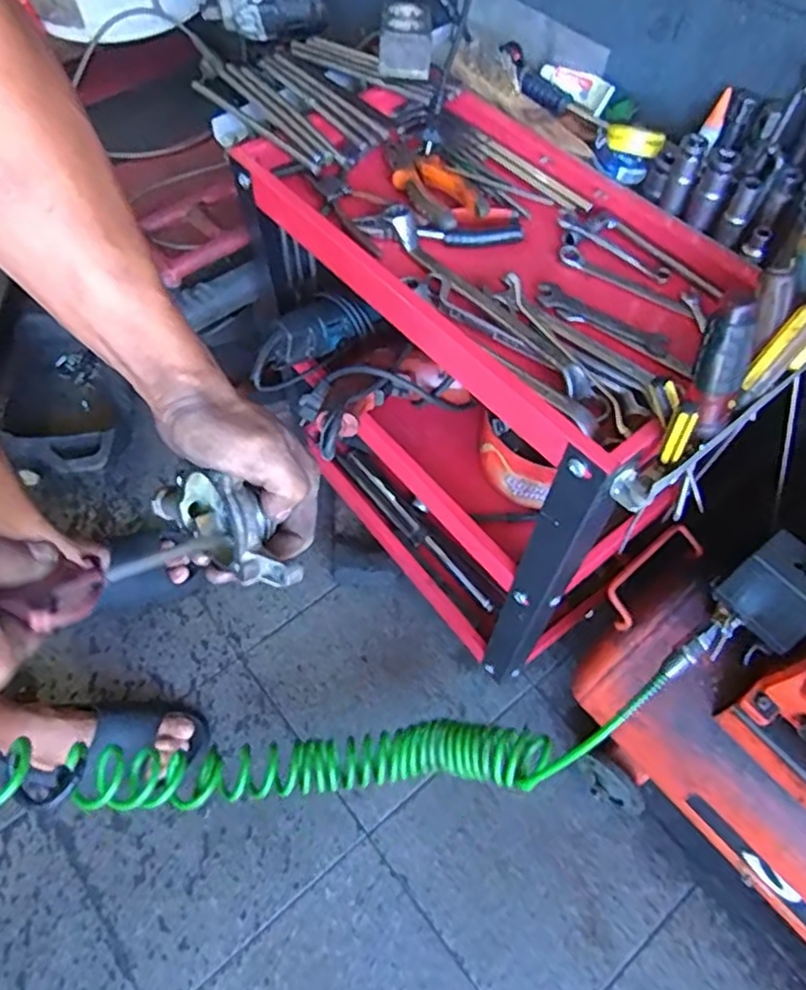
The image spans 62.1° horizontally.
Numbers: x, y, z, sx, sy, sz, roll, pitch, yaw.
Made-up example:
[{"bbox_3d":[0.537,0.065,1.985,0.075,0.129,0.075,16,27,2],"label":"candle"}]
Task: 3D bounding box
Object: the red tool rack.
[{"bbox_3d":[0.061,-0.132,0.805,0.265,0.478,0.521,-36,66,-20],"label":"red tool rack"}]

